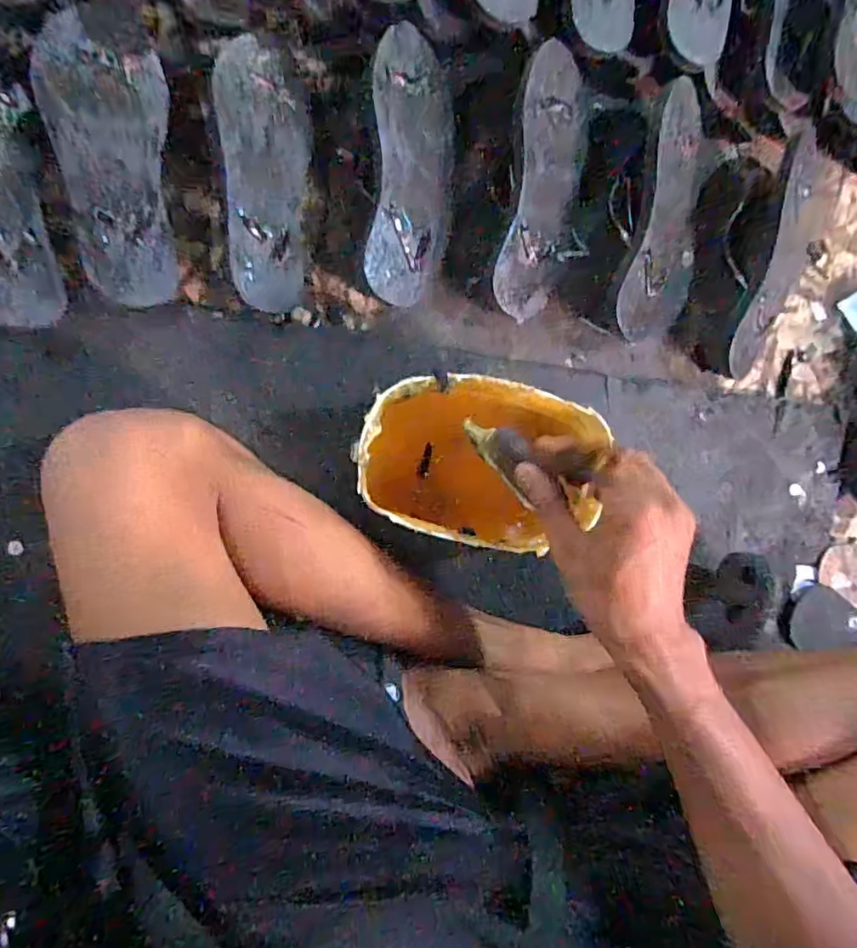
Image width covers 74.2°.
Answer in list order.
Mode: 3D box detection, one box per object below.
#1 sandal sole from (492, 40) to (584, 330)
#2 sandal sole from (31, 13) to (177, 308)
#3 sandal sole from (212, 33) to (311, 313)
[{"bbox_3d":[0.106,-0.265,0.521,0.073,0.013,0.234,8,95,-36],"label":"sandal sole"},{"bbox_3d":[-0.260,-0.264,0.477,0.095,0.011,0.236,-14,91,-9],"label":"sandal sole"},{"bbox_3d":[-0.142,-0.260,0.493,0.082,0.017,0.223,-3,92,-44],"label":"sandal sole"}]

